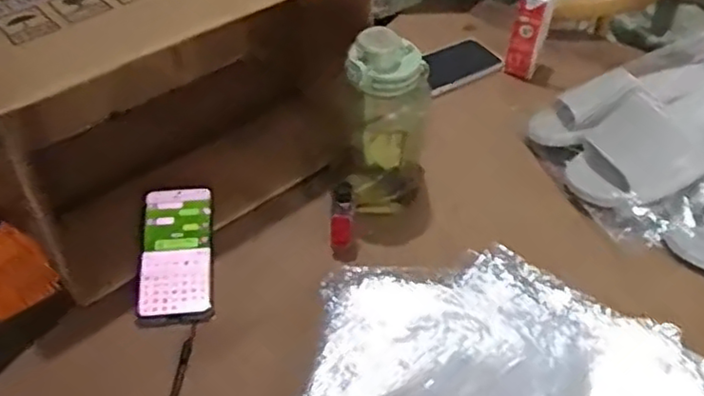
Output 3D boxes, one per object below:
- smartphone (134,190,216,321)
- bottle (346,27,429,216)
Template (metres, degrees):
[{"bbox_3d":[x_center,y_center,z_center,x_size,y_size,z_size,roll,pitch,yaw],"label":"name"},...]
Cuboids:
[{"bbox_3d":[-0.189,0.057,0.709,0.073,0.009,0.164,-6,54,-4],"label":"smartphone"},{"bbox_3d":[0.037,-0.081,0.734,0.089,0.222,0.096,9,47,8],"label":"bottle"}]

